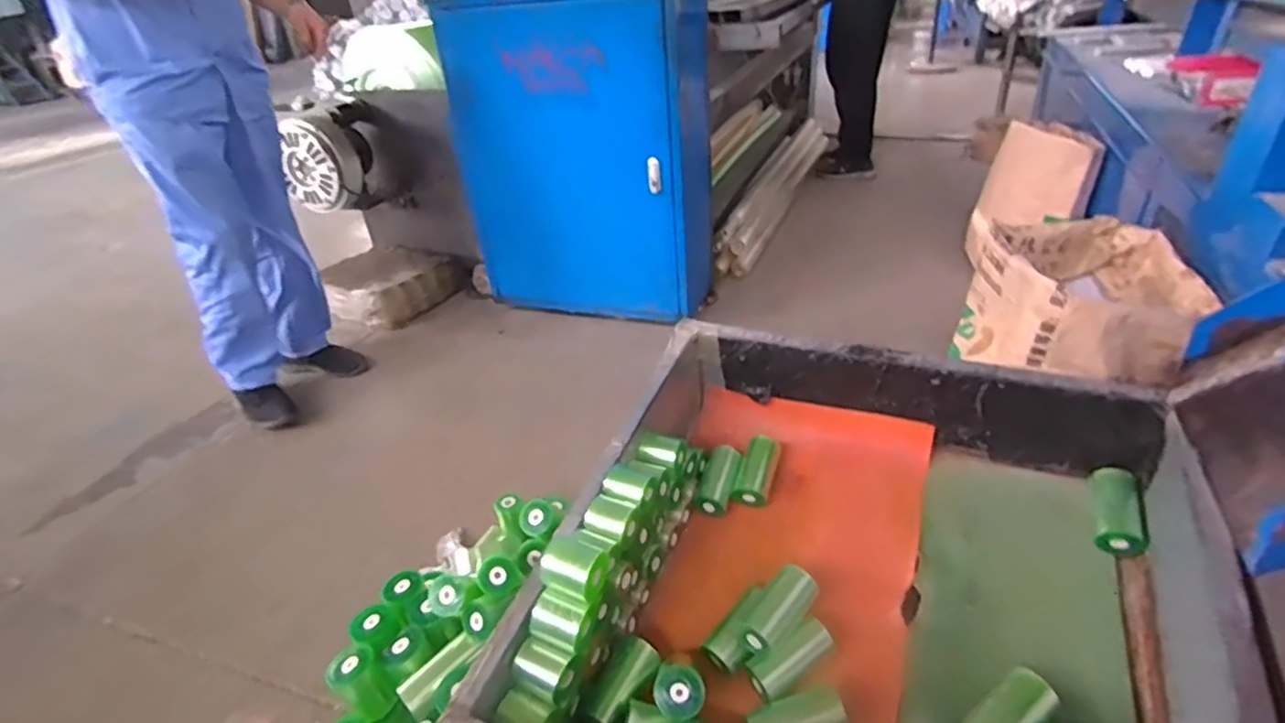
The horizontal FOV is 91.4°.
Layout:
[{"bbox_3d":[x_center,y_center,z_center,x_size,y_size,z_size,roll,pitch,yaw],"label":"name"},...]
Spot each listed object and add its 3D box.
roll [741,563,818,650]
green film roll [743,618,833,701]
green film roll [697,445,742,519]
[{"bbox_3d":[0.191,0.343,0.879,0.131,0.042,0.057,-43,45,-21],"label":"roll"},{"bbox_3d":[0.205,0.408,0.867,0.121,0.050,0.054,-21,35,-23],"label":"green film roll"},{"bbox_3d":[0.137,0.212,1.128,0.061,0.049,0.129,6,34,19],"label":"green film roll"}]

